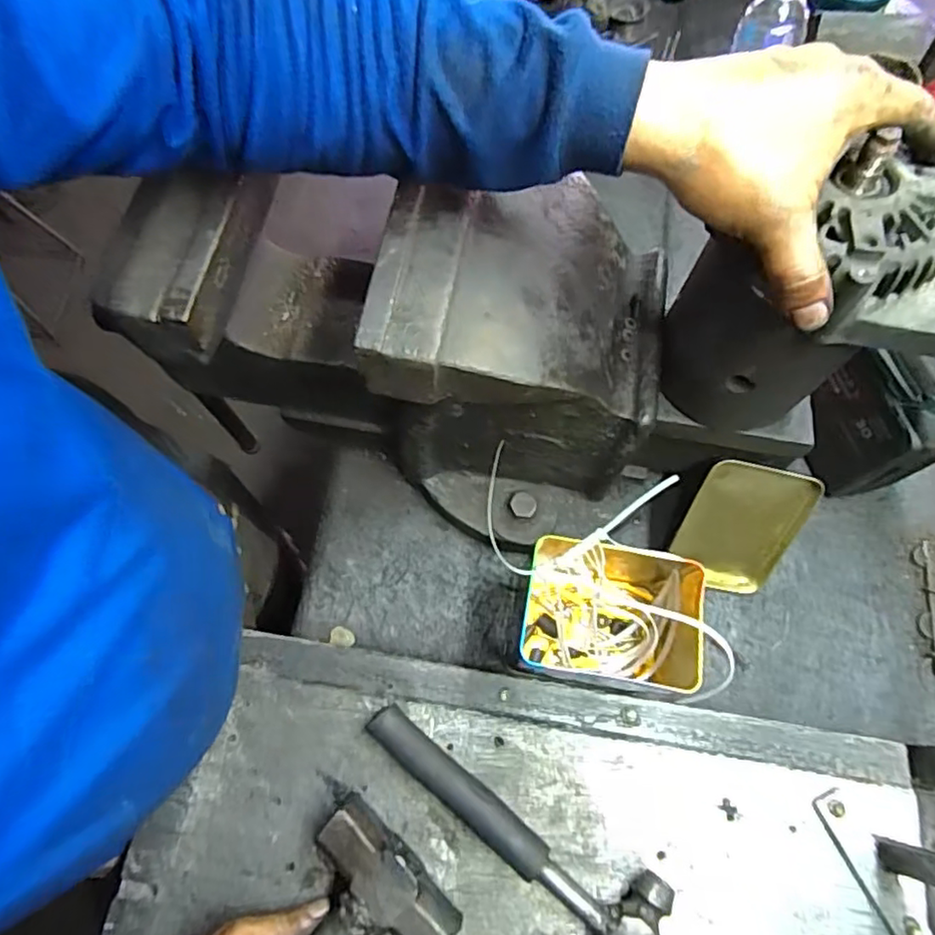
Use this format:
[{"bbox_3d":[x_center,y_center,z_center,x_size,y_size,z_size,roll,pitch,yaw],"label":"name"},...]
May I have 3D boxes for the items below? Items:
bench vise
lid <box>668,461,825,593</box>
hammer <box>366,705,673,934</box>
[{"bbox_3d":[0.004,-0.094,0.470,0.426,0.243,0.186,1,70,-1],"label":"bench vise"},{"bbox_3d":[0.230,0.055,0.523,0.099,0.126,0.021,16,38,-4],"label":"lid"},{"bbox_3d":[0.022,0.269,0.448,0.241,0.032,0.101,38,74,12],"label":"hammer"}]

